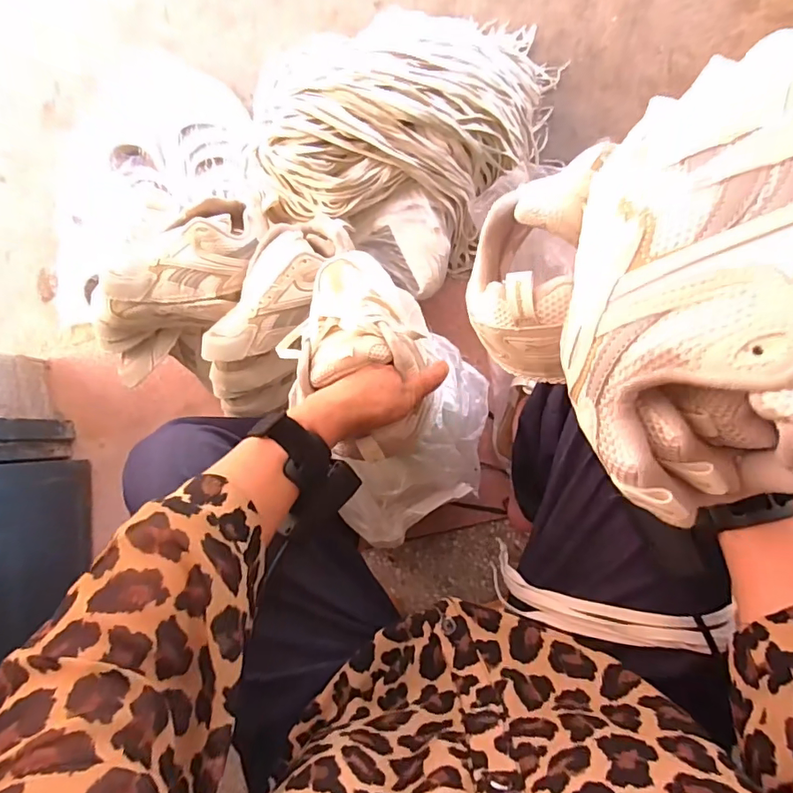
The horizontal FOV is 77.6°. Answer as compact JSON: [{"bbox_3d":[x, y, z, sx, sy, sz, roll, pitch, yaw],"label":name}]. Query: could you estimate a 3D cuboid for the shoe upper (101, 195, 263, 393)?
[{"bbox_3d":[-0.308,-0.134,0.686,0.333,0.152,0.116,-36,79,33],"label":"shoe upper"}]

